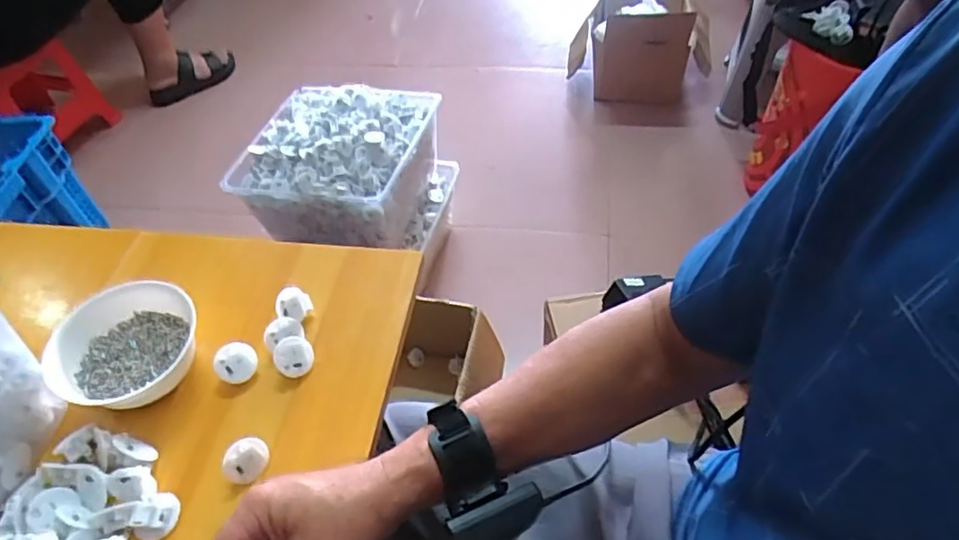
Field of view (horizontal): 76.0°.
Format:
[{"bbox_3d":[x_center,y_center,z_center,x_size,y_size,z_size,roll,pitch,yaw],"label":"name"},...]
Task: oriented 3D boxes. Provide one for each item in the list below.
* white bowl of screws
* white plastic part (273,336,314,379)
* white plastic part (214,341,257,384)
[{"bbox_3d":[-0.292,0.064,0.512,0.104,0.045,0.117,32,59,27],"label":"white bowl of screws"},{"bbox_3d":[-0.157,0.073,0.522,0.033,0.012,0.033,-33,93,-34],"label":"white plastic part"},{"bbox_3d":[-0.207,0.078,0.522,0.033,0.016,0.034,-43,96,-13],"label":"white plastic part"}]

